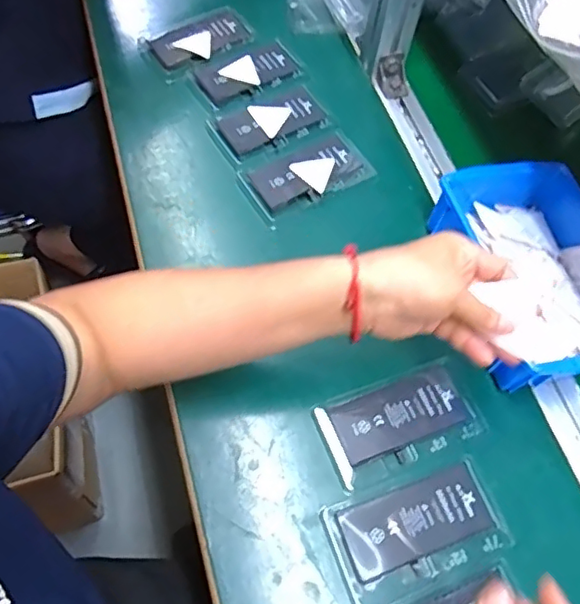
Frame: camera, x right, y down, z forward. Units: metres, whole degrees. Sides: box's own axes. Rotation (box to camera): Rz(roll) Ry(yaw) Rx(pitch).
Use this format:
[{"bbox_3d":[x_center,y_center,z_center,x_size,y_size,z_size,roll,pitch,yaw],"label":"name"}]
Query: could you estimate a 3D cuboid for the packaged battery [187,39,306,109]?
[{"bbox_3d":[-0.046,-0.260,0.651,0.120,0.005,0.062,-23,66,-18],"label":"packaged battery"}]

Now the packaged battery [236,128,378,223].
[{"bbox_3d":[0.017,-0.132,0.586,0.131,0.007,0.070,-27,67,-19],"label":"packaged battery"}]

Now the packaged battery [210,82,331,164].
[{"bbox_3d":[-0.020,-0.194,0.621,0.121,0.012,0.067,-26,67,-19],"label":"packaged battery"}]

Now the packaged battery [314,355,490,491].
[{"bbox_3d":[0.090,0.096,0.467,0.126,0.004,0.068,-18,64,-15],"label":"packaged battery"}]

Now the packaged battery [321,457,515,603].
[{"bbox_3d":[0.095,0.168,0.429,0.127,0.004,0.072,-16,64,-15],"label":"packaged battery"}]

